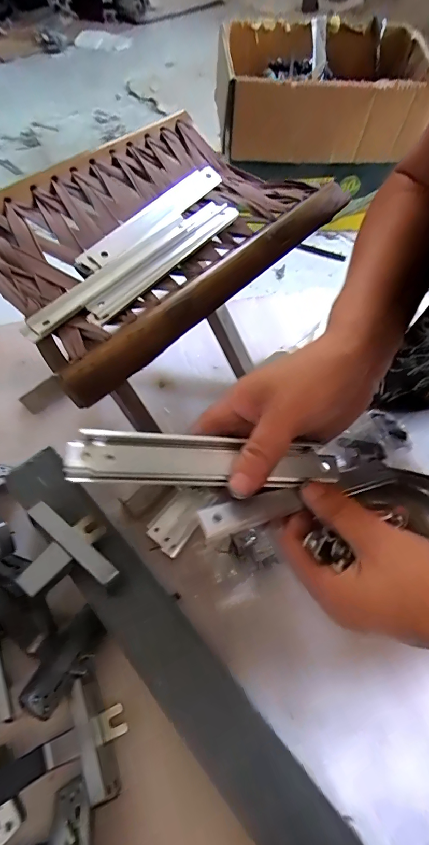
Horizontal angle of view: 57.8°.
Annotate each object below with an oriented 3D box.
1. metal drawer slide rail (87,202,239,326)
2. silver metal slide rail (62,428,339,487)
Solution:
[{"bbox_3d":[-0.040,-0.136,0.314,0.034,0.005,0.167,34,64,15],"label":"metal drawer slide rail"},{"bbox_3d":[-0.003,0.024,0.246,0.171,0.014,0.028,4,60,-12],"label":"silver metal slide rail"}]

